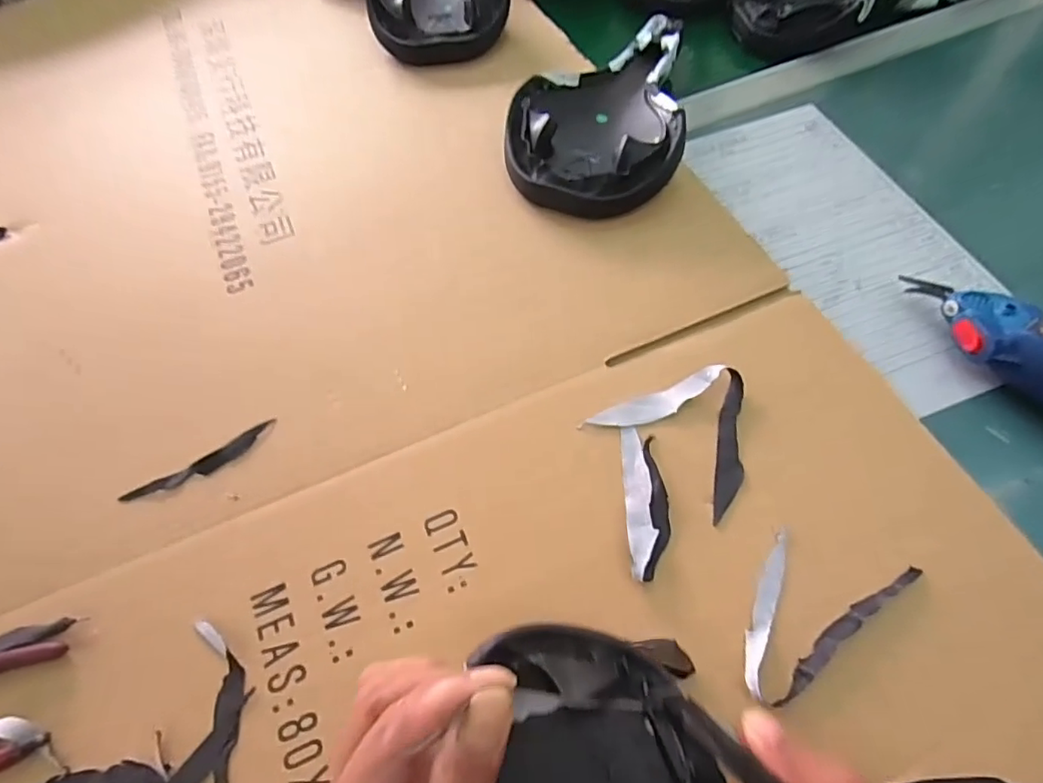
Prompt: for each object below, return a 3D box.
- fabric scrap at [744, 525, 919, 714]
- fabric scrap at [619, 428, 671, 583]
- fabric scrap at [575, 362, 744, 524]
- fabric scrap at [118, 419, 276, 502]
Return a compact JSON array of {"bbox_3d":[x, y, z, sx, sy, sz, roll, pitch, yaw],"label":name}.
[{"bbox_3d":[0.150,0.108,0.304,0.113,0.009,0.057,-33,64,-15],"label":"fabric scrap"},{"bbox_3d":[0.073,0.061,0.335,0.024,0.010,0.092,-1,61,3],"label":"fabric scrap"},{"bbox_3d":[0.098,0.015,0.358,0.096,0.012,0.090,27,65,17],"label":"fabric scrap"},{"bbox_3d":[-0.199,0.045,0.361,0.096,0.004,0.014,-31,63,-13],"label":"fabric scrap"}]

